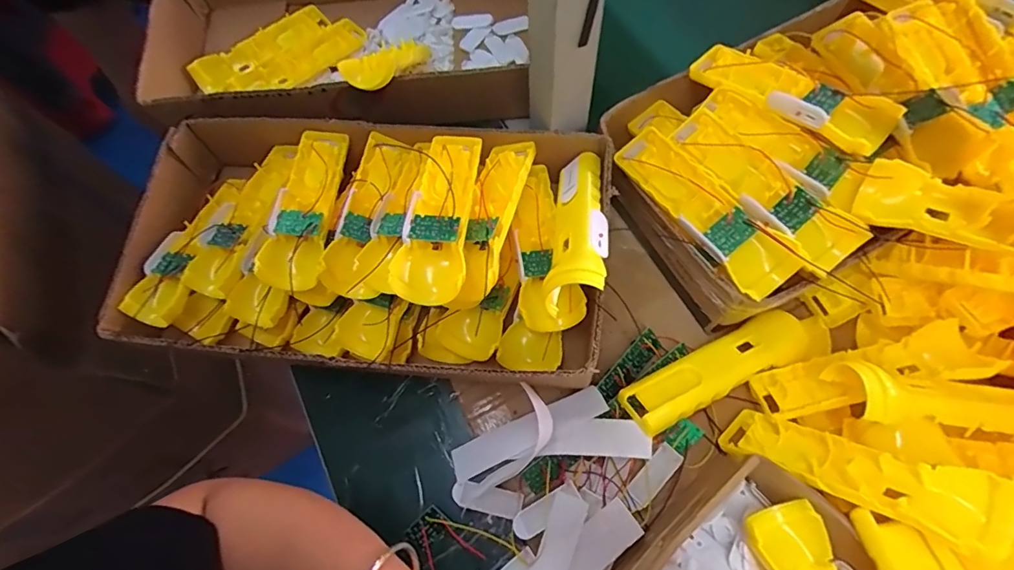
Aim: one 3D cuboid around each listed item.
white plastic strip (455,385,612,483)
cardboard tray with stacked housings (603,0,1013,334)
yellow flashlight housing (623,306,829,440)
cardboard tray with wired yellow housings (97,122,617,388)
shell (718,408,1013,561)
[{"bbox_3d":[0.017,0.122,0.407,0.134,0.007,0.031,-28,41,4],"label":"white plastic strip"},{"bbox_3d":[0.268,-0.136,0.435,0.350,0.099,0.224,-26,69,-8],"label":"cardboard tray with stacked housings"},{"bbox_3d":[0.183,0.064,0.405,0.188,0.027,0.049,-23,68,-6],"label":"yellow flashlight housing"},{"bbox_3d":[-0.121,-0.037,0.436,0.404,0.134,0.222,5,68,5],"label":"cardboard tray with wired yellow housings"},{"bbox_3d":[0.234,0.127,0.341,0.165,0.031,0.046,11,61,52],"label":"shell"}]

